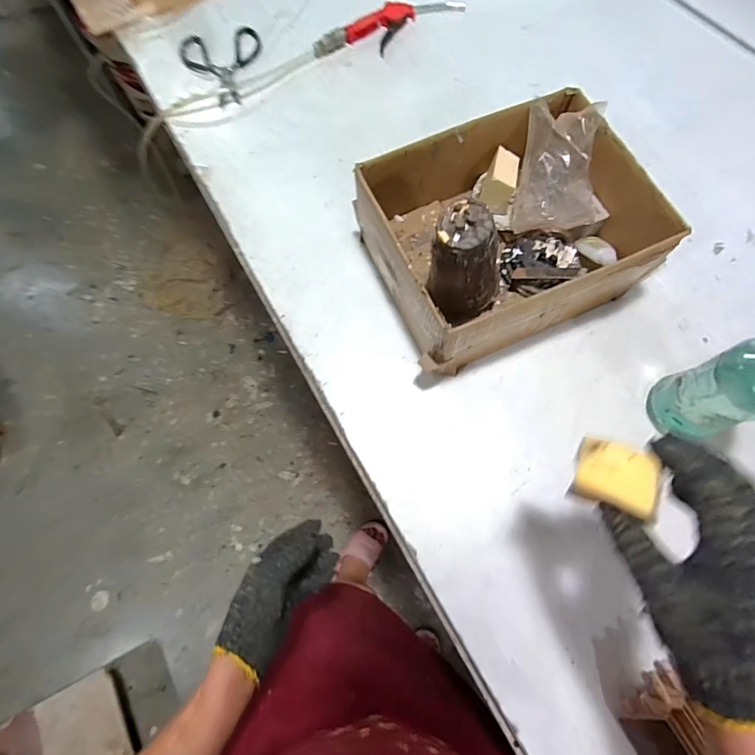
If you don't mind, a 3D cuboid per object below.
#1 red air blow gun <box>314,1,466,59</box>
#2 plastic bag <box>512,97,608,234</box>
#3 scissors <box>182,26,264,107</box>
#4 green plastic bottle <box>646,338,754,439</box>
[{"bbox_3d":[0.020,-0.633,0.744,0.270,0.023,0.091,-35,75,-10],"label":"red air blow gun"},{"bbox_3d":[0.238,-0.272,0.535,0.105,0.153,0.056,8,27,18],"label":"plastic bag"},{"bbox_3d":[-0.270,-0.556,0.738,0.141,0.008,0.180,-17,72,-5],"label":"scissors"},{"bbox_3d":[0.373,0.013,0.433,0.071,0.206,0.078,-20,73,-6],"label":"green plastic bottle"}]

